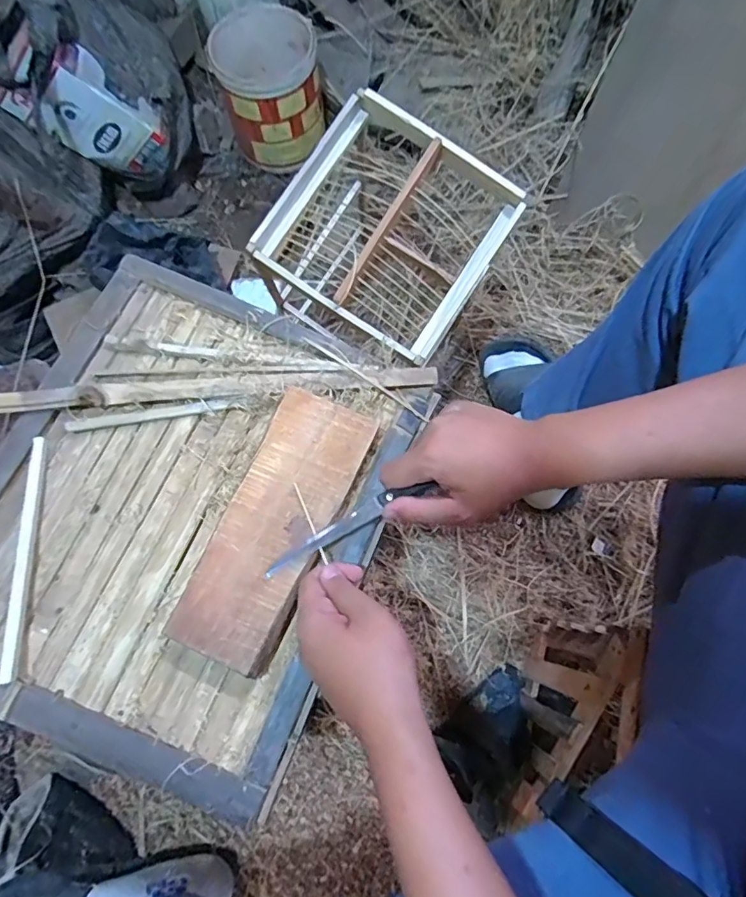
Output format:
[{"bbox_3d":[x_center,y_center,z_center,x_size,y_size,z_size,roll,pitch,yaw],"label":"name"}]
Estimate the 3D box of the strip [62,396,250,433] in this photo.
[{"bbox_3d":[-0.198,-0.032,0.471,0.159,0.011,0.010,-10,73,-2],"label":"strip"}]

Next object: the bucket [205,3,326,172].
[{"bbox_3d":[-0.183,-0.652,0.942,0.176,0.163,0.185,0,73,1],"label":"bucket"}]

